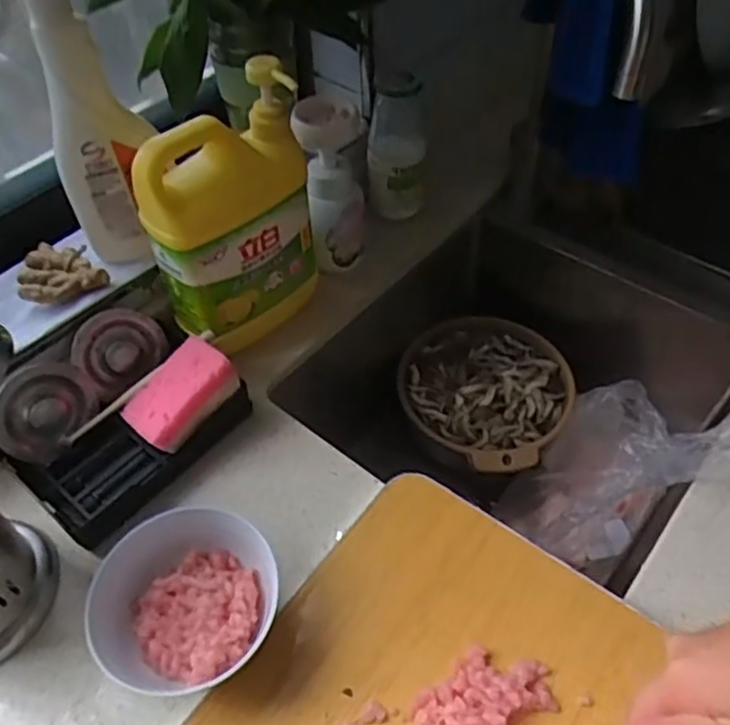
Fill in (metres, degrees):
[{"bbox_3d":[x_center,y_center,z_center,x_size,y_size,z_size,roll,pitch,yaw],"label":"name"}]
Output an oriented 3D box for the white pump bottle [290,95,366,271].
[{"bbox_3d":[-0.032,-0.176,0.676,0.066,0.157,0.080,-2,52,0],"label":"white pump bottle"}]

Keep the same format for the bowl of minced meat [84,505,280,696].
[{"bbox_3d":[-0.122,0.165,0.457,0.112,0.051,0.118,14,53,12],"label":"bowl of minced meat"}]

